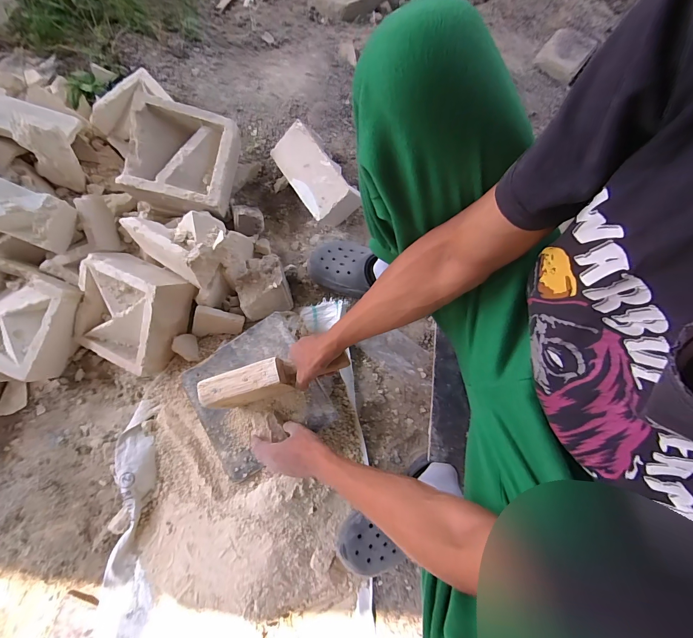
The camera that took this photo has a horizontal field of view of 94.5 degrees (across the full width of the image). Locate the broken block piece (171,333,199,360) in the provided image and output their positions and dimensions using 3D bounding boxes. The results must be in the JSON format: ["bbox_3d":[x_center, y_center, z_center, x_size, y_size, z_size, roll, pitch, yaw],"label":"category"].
[{"bbox_3d":[-0.349,0.063,0.693,0.020,0.051,0.060,-24,80,40],"label":"broken block piece"}]

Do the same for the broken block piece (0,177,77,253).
[{"bbox_3d":[-0.656,-0.219,0.613,0.205,0.088,0.104,22,78,-23],"label":"broken block piece"}]

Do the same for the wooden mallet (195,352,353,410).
[{"bbox_3d":[-0.123,0.101,0.555,0.254,0.054,0.061,-13,79,-5],"label":"wooden mallet"}]

